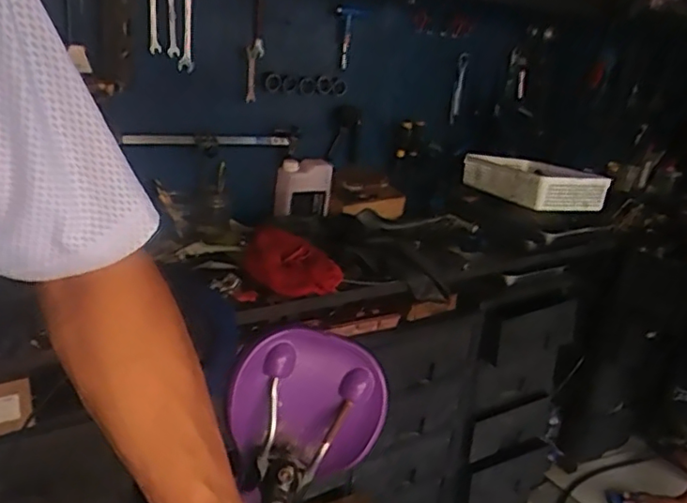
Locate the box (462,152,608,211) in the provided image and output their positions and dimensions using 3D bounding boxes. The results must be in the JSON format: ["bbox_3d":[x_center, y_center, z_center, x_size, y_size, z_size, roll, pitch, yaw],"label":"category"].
[{"bbox_3d":[0.514,-0.186,1.625,0.232,0.088,0.330,-5,23,-26],"label":"box"}]

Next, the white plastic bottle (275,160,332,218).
[{"bbox_3d":[-0.098,-0.147,1.448,0.137,0.135,0.078,4,19,-3],"label":"white plastic bottle"}]

